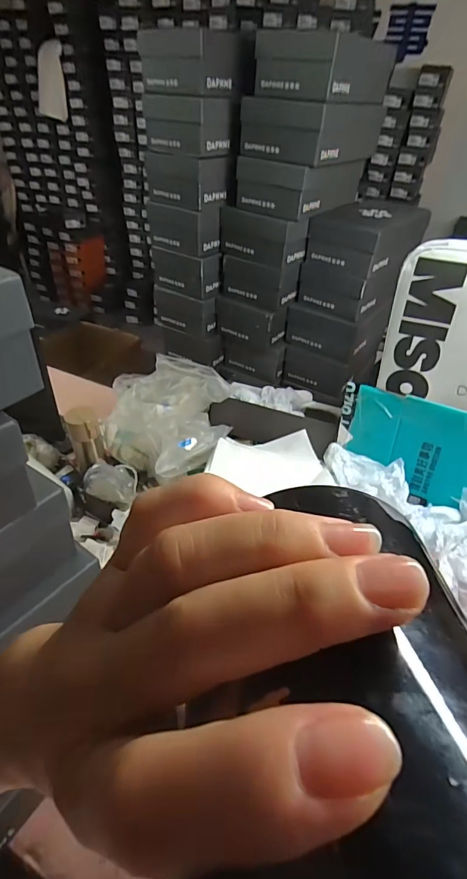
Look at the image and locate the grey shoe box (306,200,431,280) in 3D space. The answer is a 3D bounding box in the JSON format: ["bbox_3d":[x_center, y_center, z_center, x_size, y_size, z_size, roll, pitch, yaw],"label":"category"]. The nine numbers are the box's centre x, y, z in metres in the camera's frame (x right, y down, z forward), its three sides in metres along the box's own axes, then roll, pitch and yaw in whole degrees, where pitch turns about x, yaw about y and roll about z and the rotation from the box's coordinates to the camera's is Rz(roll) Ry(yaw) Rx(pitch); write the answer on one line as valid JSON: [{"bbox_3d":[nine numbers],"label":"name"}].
[{"bbox_3d":[0.319,-0.473,0.990,0.165,0.098,0.299,29,46,28],"label":"grey shoe box"}]

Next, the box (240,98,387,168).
[{"bbox_3d":[0.173,-0.646,0.895,0.193,0.090,0.276,27,45,27],"label":"box"}]

